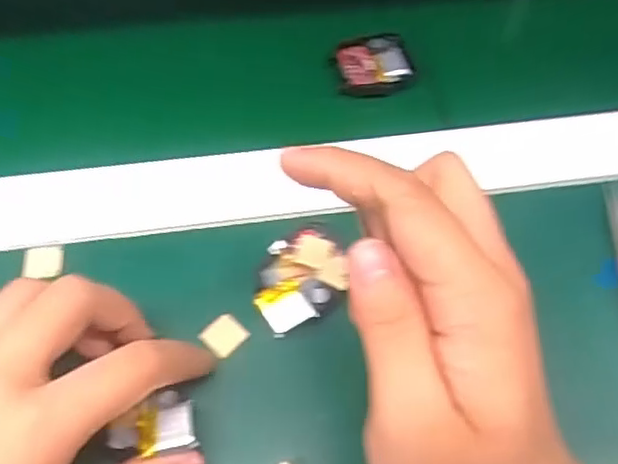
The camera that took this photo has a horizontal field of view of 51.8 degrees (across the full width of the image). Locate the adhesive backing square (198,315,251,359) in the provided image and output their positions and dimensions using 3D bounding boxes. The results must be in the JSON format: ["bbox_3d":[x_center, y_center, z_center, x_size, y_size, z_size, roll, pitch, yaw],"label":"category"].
[{"bbox_3d":[-0.038,0.047,0.287,0.016,0.004,0.018,40,60,14],"label":"adhesive backing square"}]

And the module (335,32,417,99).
[{"bbox_3d":[0.038,-0.096,0.365,0.041,0.006,0.040,-5,62,-5],"label":"module"}]

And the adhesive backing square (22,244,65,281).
[{"bbox_3d":[-0.124,0.014,0.298,0.017,0.004,0.017,-2,62,-4],"label":"adhesive backing square"}]

